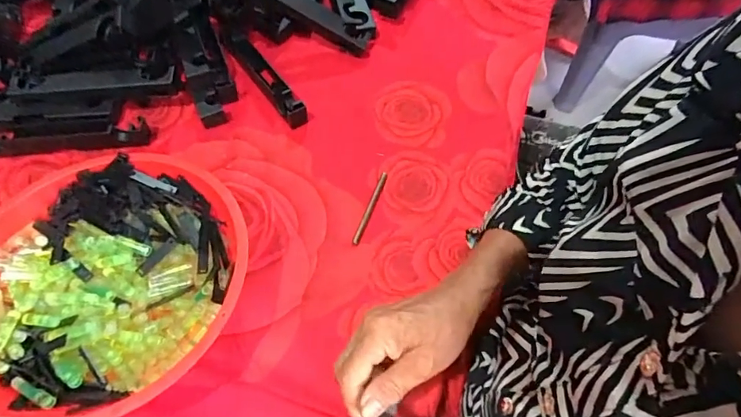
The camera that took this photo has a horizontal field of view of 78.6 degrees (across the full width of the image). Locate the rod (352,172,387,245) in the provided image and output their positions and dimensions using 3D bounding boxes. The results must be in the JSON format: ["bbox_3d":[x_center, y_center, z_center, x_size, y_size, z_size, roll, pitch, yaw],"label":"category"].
[{"bbox_3d":[0.001,-0.004,0.502,0.008,0.008,0.098,16,60,11],"label":"rod"}]

